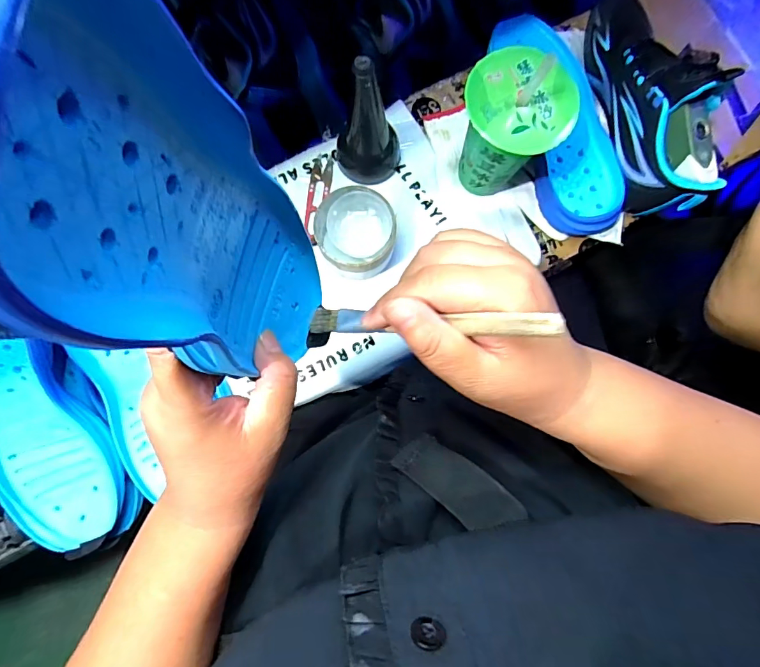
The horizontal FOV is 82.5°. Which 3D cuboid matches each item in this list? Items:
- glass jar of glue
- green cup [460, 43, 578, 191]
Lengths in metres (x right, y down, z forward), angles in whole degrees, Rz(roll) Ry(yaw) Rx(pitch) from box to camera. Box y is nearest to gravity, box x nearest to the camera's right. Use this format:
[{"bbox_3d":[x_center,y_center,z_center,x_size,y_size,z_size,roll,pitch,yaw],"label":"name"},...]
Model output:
[{"bbox_3d":[-0.026,-0.104,0.455,0.080,0.050,0.087,6,84,-1],"label":"glass jar of glue"},{"bbox_3d":[0.118,-0.191,0.418,0.091,0.119,0.087,0,84,-1],"label":"green cup"}]

